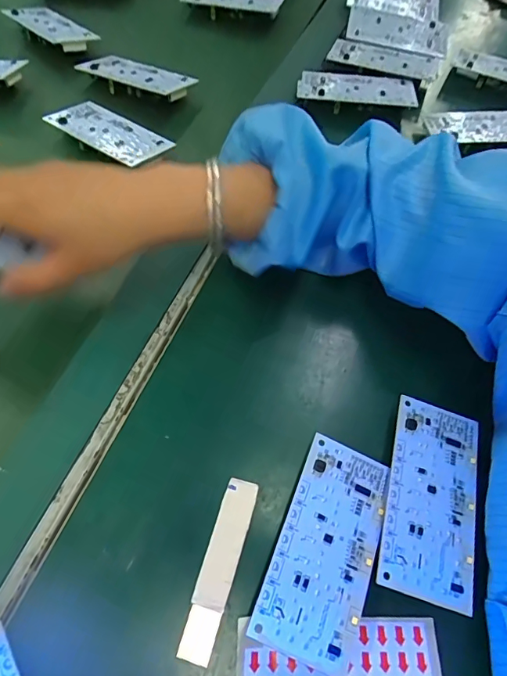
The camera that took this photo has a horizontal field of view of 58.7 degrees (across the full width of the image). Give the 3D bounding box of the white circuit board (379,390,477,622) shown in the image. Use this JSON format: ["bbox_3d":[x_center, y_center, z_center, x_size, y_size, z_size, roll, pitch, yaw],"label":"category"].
[{"bbox_3d":[0.108,0.093,0.270,0.053,0.006,0.113,17,61,4],"label":"white circuit board"}]

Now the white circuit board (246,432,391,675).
[{"bbox_3d":[0.043,0.116,0.255,0.055,0.004,0.113,26,59,0],"label":"white circuit board"}]

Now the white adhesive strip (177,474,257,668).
[{"bbox_3d":[-0.019,0.131,0.261,0.020,0.004,0.096,17,61,4],"label":"white adhesive strip"}]

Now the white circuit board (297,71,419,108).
[{"bbox_3d":[0.104,-0.254,0.458,0.116,0.008,0.052,4,57,0],"label":"white circuit board"}]

